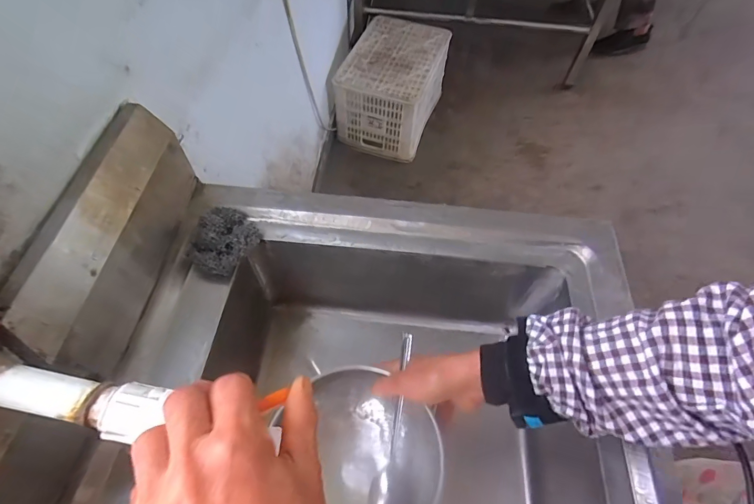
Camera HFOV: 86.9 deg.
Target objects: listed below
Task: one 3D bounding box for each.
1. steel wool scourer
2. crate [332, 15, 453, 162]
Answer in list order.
[{"bbox_3d":[-0.190,-0.017,0.495,0.068,0.029,0.092,24,60,11],"label":"steel wool scourer"},{"bbox_3d":[0.073,-0.708,1.718,0.361,0.296,0.551,18,59,8],"label":"crate"}]

